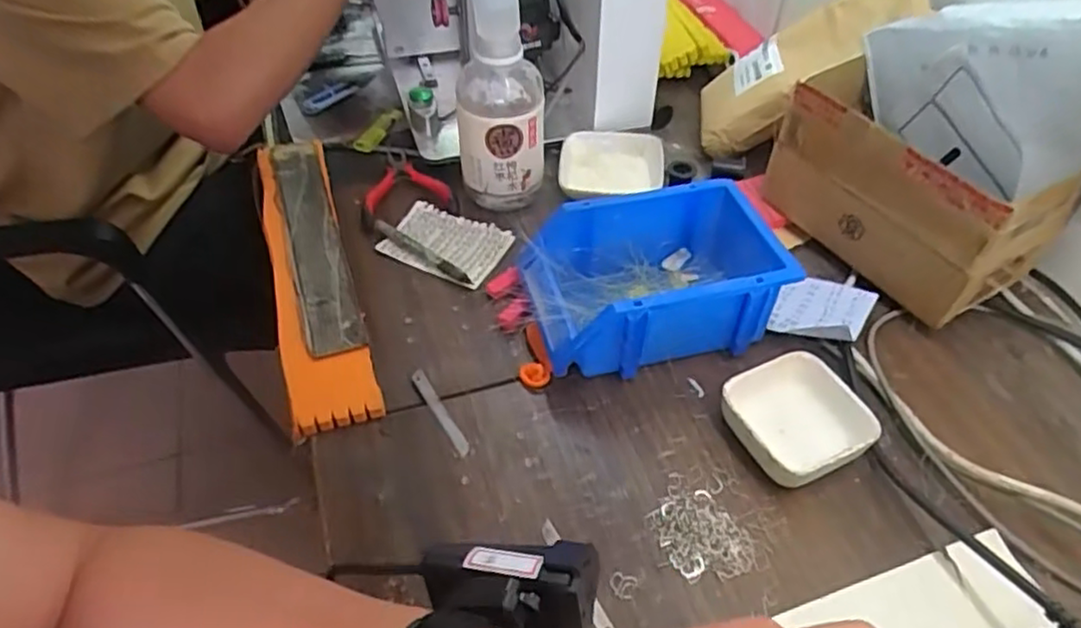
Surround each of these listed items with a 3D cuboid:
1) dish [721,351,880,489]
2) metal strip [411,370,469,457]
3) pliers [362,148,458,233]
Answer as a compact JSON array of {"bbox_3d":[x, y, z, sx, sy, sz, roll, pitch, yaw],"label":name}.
[{"bbox_3d":[0.173,0.072,0.472,0.084,0.032,0.085,-17,49,-16],"label":"dish"},{"bbox_3d":[-0.072,0.070,0.497,0.010,0.005,0.079,-24,52,-22],"label":"metal strip"},{"bbox_3d":[-0.140,-0.127,0.663,0.085,0.015,0.114,-18,50,-17],"label":"pliers"}]

